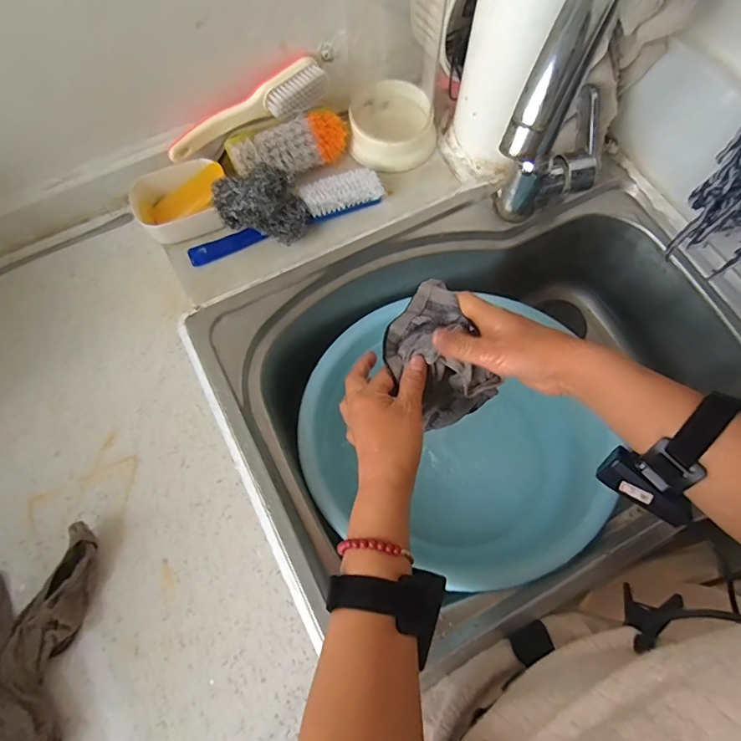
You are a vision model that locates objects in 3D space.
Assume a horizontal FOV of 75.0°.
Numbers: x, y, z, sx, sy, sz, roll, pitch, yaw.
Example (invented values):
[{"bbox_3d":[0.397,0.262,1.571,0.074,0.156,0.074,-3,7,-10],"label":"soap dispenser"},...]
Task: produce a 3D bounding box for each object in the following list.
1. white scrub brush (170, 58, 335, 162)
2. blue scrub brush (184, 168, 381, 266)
[{"bbox_3d":[-0.135,-0.286,0.536,0.189,0.034,0.039,-32,74,-11],"label":"white scrub brush"},{"bbox_3d":[-0.096,-0.175,0.552,0.231,0.031,0.042,-24,73,-8],"label":"blue scrub brush"}]

